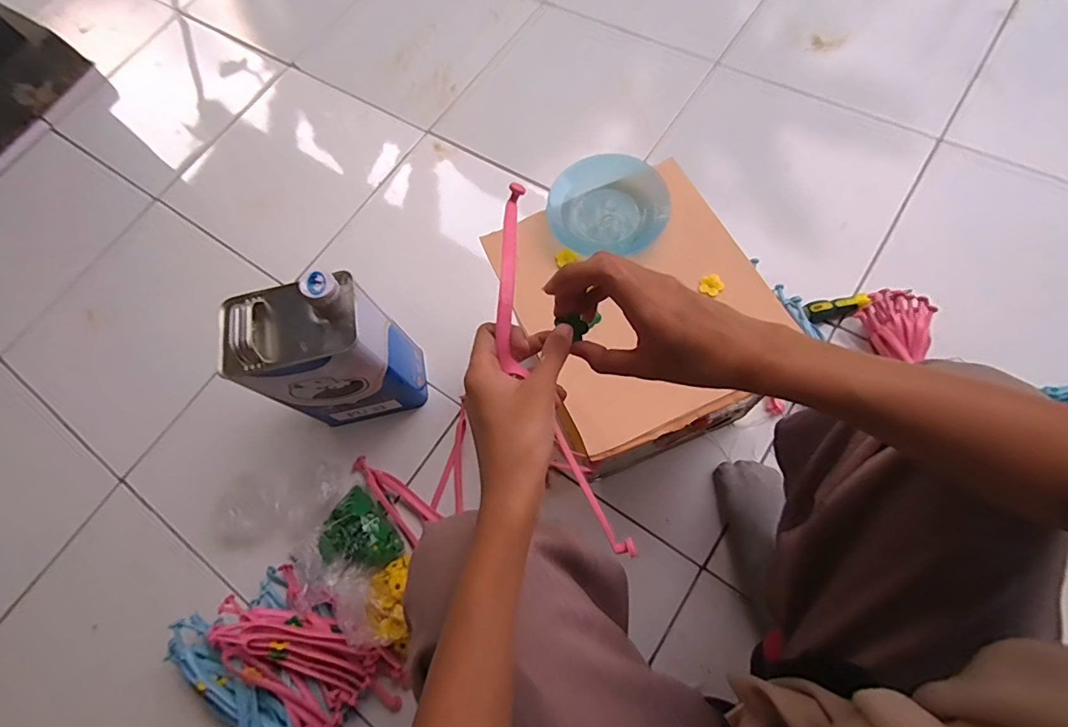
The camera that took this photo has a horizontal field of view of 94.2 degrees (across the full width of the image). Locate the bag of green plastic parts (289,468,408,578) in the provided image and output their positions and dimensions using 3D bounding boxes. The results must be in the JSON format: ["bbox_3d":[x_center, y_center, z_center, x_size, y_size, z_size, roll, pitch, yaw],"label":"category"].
[{"bbox_3d":[-0.243,0.238,0.681,0.083,0.036,0.114,-42,70,-8],"label":"bag of green plastic parts"}]

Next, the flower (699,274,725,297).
[{"bbox_3d":[0.185,-0.081,0.513,0.019,0.007,0.023,-46,60,15],"label":"flower"}]

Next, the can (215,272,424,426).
[{"bbox_3d":[-0.270,-0.012,0.656,0.168,0.240,0.111,-12,69,3],"label":"can"}]

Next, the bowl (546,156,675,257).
[{"bbox_3d":[0.081,-0.174,0.546,0.131,0.035,0.111,2,70,9],"label":"bowl"}]

